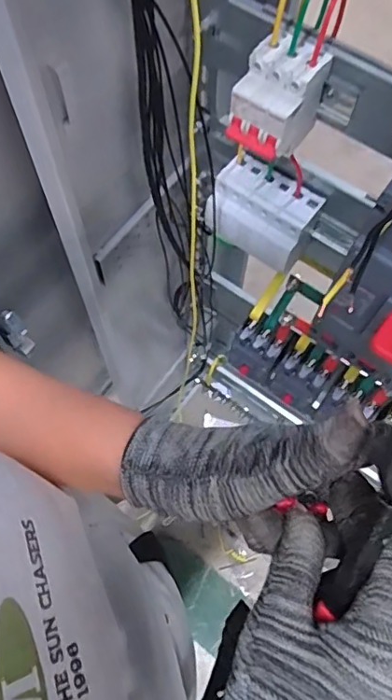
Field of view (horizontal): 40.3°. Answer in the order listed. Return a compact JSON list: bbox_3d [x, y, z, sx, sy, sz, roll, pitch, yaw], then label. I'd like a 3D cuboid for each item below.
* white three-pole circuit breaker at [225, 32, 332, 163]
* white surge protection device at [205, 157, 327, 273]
[{"bbox_3d":[0.069,-0.215,0.452,0.062,0.065,0.074,28,69,11],"label":"white three-pole circuit breaker"},{"bbox_3d":[0.072,-0.149,0.593,0.109,0.071,0.061,27,69,11],"label":"white surge protection device"}]

